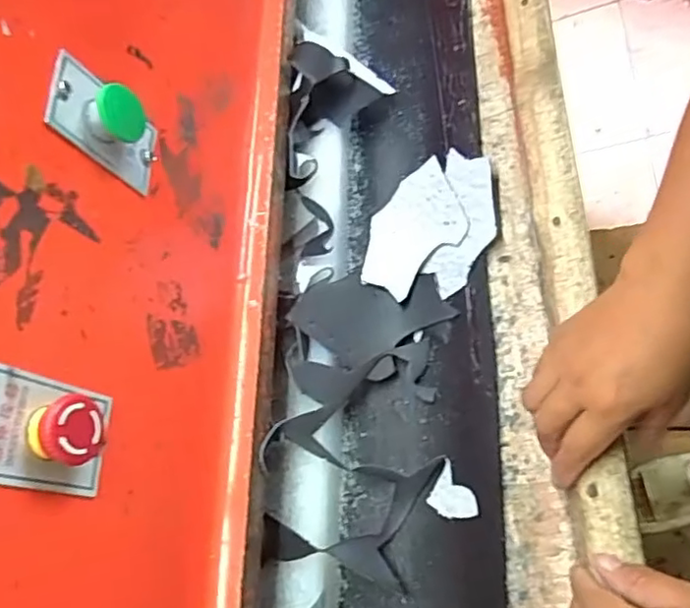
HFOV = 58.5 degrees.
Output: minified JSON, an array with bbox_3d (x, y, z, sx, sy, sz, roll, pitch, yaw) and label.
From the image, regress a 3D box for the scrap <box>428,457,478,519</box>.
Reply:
[{"bbox_3d":[0.082,0.150,0.480,0.033,0.004,0.047,-47,46,11],"label":"scrap"}]

